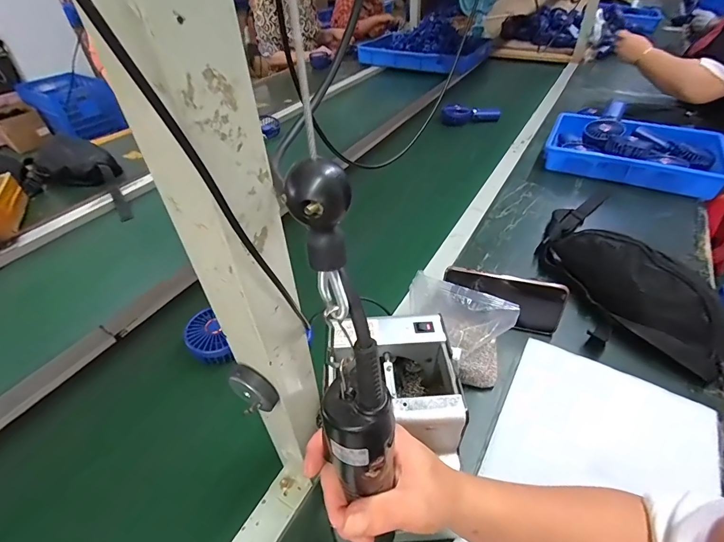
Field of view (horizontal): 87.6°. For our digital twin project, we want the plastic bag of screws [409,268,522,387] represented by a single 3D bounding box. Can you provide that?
[{"bbox_3d":[0.122,0.083,0.508,0.140,0.111,0.079,19,46,23],"label":"plastic bag of screws"}]

